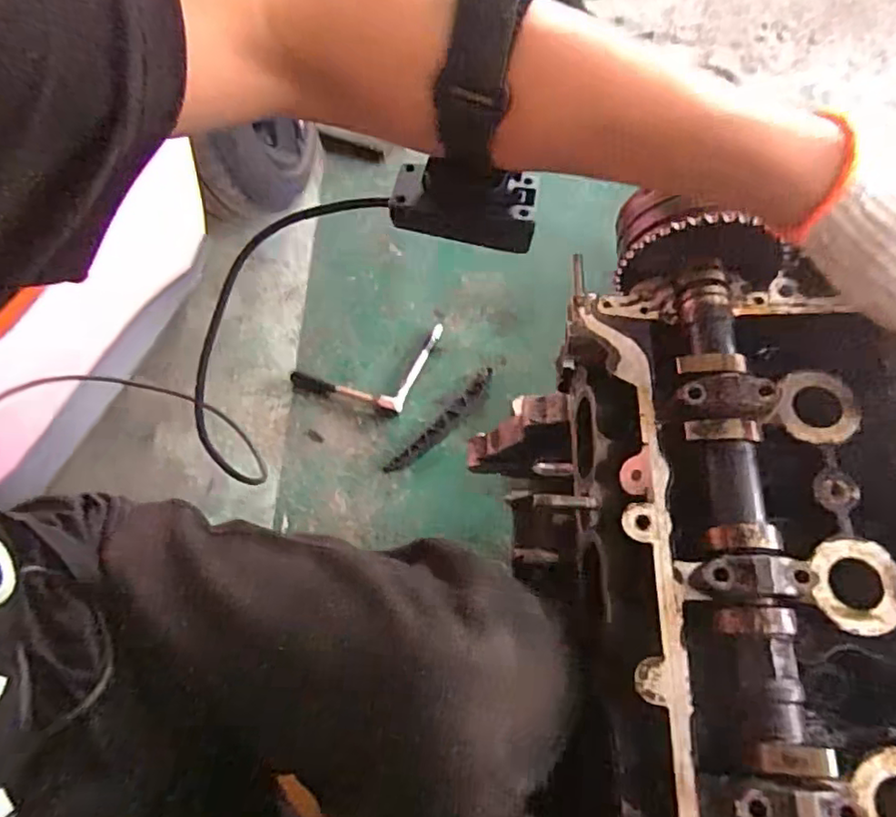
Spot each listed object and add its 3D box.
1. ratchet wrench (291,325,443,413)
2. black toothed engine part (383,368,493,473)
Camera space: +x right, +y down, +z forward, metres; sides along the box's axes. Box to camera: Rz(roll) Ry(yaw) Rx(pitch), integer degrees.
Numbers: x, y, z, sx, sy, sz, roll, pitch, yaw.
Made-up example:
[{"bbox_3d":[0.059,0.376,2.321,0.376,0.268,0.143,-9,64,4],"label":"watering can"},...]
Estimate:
[{"bbox_3d":[-0.132,-0.086,0.985,0.200,0.024,0.166,16,64,13],"label":"ratchet wrench"},{"bbox_3d":[-0.005,0.021,0.918,0.039,0.019,0.220,39,71,22],"label":"black toothed engine part"}]

